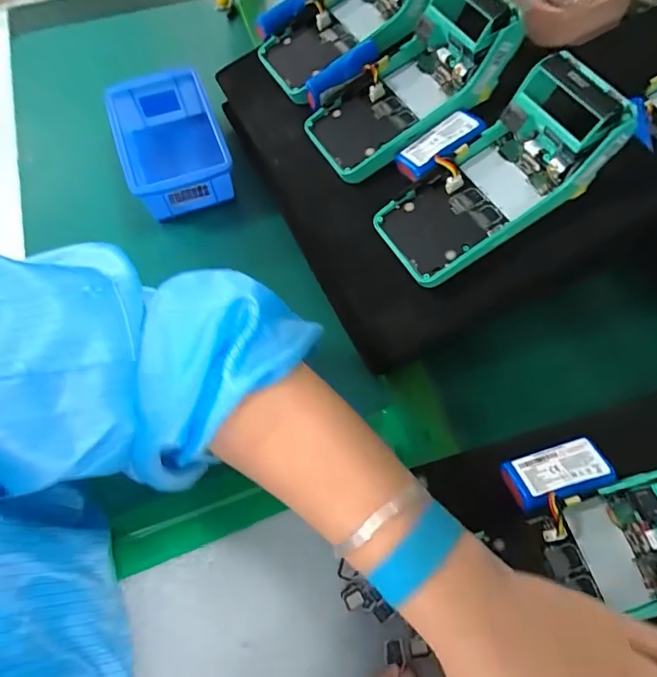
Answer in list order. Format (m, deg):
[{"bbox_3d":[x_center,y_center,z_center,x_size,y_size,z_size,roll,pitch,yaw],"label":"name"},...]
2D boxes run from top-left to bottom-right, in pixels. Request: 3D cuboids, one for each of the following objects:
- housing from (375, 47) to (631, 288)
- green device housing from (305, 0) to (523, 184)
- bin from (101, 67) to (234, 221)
[{"bbox_3d":[0.121,-0.113,0.338,0.169,0.056,0.078,-38,69,17],"label":"housing"},{"bbox_3d":[0.064,-0.203,0.376,0.168,0.055,0.080,-37,70,15],"label":"green device housing"},{"bbox_3d":[-0.153,-0.190,0.457,0.093,0.060,0.135,-20,69,-7],"label":"bin"}]

